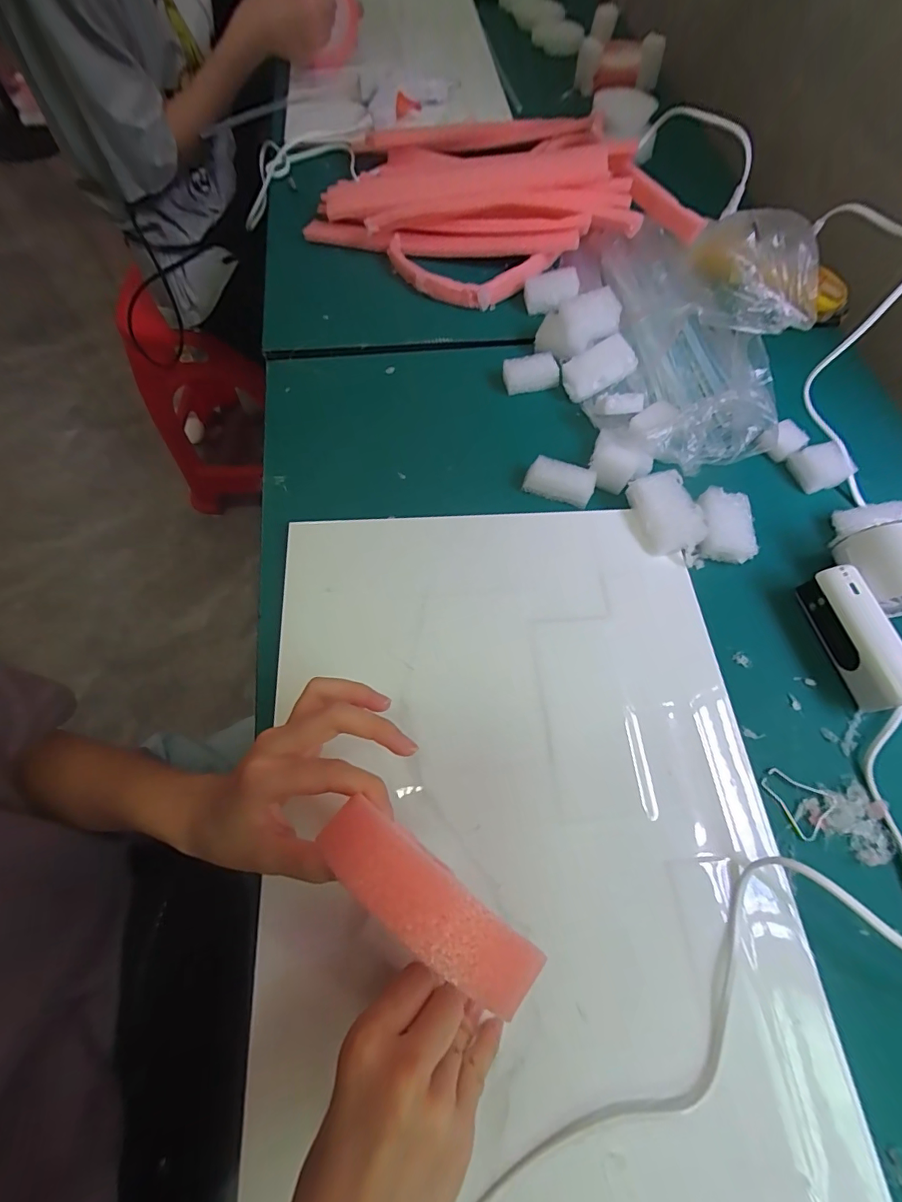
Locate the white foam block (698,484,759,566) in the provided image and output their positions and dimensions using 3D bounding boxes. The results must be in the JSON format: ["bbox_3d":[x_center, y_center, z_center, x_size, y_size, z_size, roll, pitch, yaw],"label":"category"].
[{"bbox_3d":[0.211,-0.059,0.362,0.044,0.024,0.054,7,65,0],"label":"white foam block"}]

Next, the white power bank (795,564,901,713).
[{"bbox_3d":[0.277,0.026,0.319,0.023,0.040,0.095,-11,66,-8],"label":"white power bank"}]

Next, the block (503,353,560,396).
[{"bbox_3d":[0.073,-0.209,0.427,0.051,0.019,0.025,-11,66,-9],"label":"block"}]

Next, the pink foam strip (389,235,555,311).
[{"bbox_3d":[0.019,-0.338,0.482,0.171,0.022,0.075,8,65,0],"label":"pink foam strip"}]

